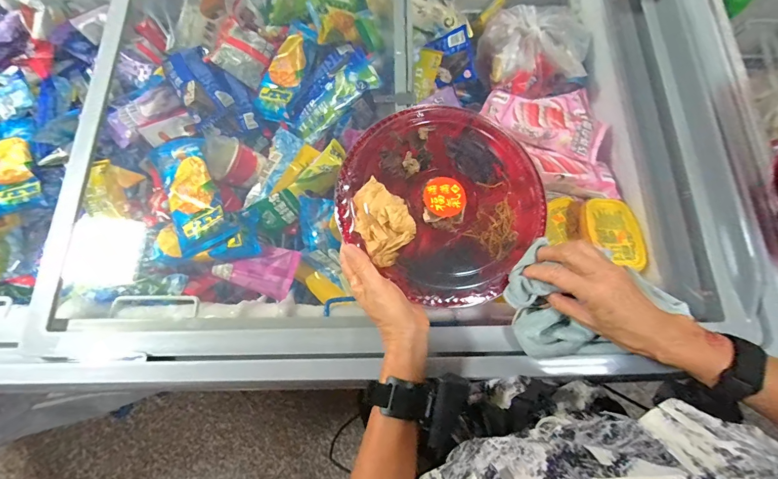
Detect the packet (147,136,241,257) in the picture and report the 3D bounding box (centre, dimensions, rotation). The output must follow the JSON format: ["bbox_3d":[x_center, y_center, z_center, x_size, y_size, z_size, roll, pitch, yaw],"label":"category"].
[{"bbox_3d":[-0.310,-0.072,0.569,0.084,0.038,0.184,-24,75,-5],"label":"packet"}]

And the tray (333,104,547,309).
[{"bbox_3d":[0.065,-0.051,0.445,0.235,0.047,0.226,0,74,2],"label":"tray"}]

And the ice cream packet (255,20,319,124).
[{"bbox_3d":[-0.179,-0.304,0.643,0.078,0.035,0.181,24,91,8],"label":"ice cream packet"}]

